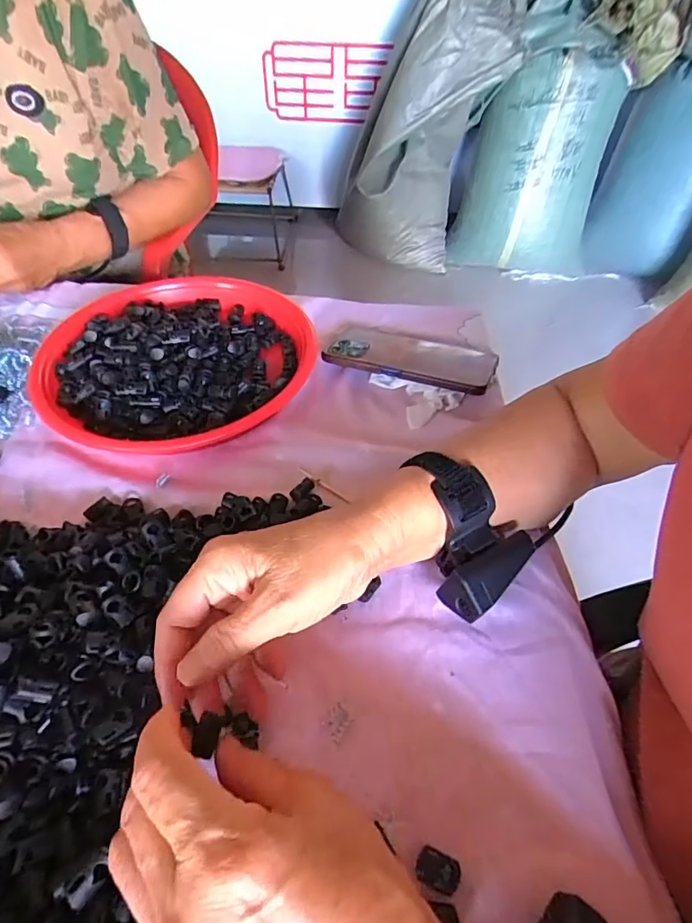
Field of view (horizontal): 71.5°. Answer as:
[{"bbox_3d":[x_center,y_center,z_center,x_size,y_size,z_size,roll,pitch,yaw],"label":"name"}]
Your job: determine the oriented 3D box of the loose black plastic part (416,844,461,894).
[{"bbox_3d":[0.045,0.198,0.233,0.020,0.004,0.014,17,53,12],"label":"loose black plastic part"}]

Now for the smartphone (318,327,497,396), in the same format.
[{"bbox_3d":[0.064,-0.107,0.480,0.164,0.010,0.086,16,42,18],"label":"smartphone"}]

